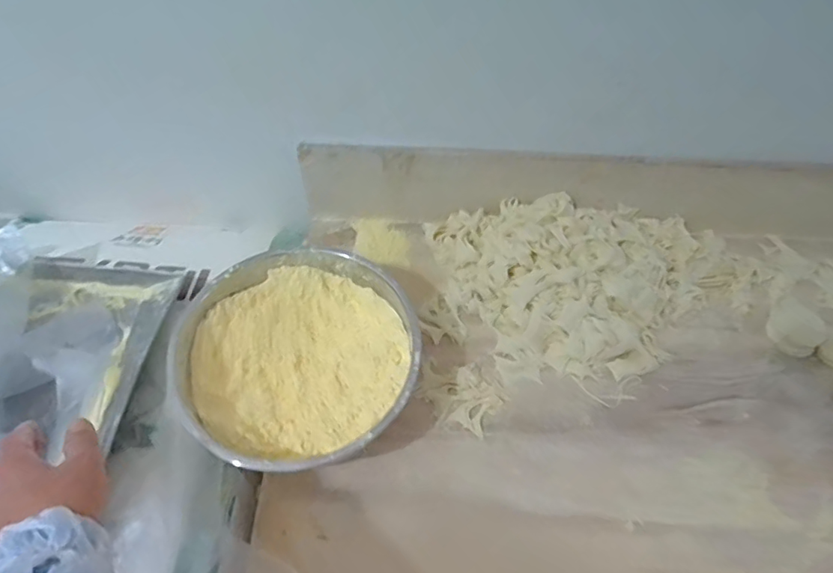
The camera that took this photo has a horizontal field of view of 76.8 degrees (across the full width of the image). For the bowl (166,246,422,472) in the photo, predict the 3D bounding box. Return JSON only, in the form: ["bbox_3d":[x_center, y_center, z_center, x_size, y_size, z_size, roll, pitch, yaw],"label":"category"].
[{"bbox_3d":[-0.125,0.084,0.581,0.245,0.095,0.245,1,56,-1],"label":"bowl"}]

